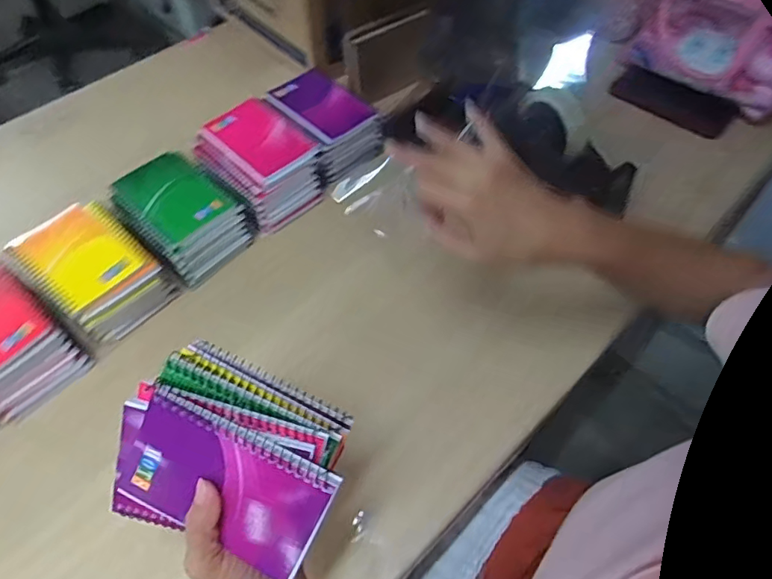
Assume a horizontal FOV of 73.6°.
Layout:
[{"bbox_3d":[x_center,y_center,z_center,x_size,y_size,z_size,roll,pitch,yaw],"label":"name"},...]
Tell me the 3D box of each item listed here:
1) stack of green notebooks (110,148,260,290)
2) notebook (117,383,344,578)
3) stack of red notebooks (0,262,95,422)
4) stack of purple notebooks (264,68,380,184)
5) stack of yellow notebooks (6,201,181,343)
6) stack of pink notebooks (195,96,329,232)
[{"bbox_3d":[-0.239,-0.090,0.601,0.143,0.070,0.105,38,66,22],"label":"stack of green notebooks"},{"bbox_3d":[-0.104,0.125,0.331,0.131,0.012,0.079,27,103,6],"label":"notebook"},{"bbox_3d":[-0.382,0.045,0.512,0.143,0.073,0.098,36,65,21],"label":"stack of red notebooks"},{"bbox_3d":[-0.079,-0.214,0.669,0.105,0.073,0.136,-32,62,-18],"label":"stack of purple notebooks"},{"bbox_3d":[-0.315,-0.024,0.558,0.144,0.075,0.101,35,65,21],"label":"stack of yellow notebooks"},{"bbox_3d":[-0.158,-0.155,0.639,0.138,0.078,0.110,39,66,24],"label":"stack of pink notebooks"}]

